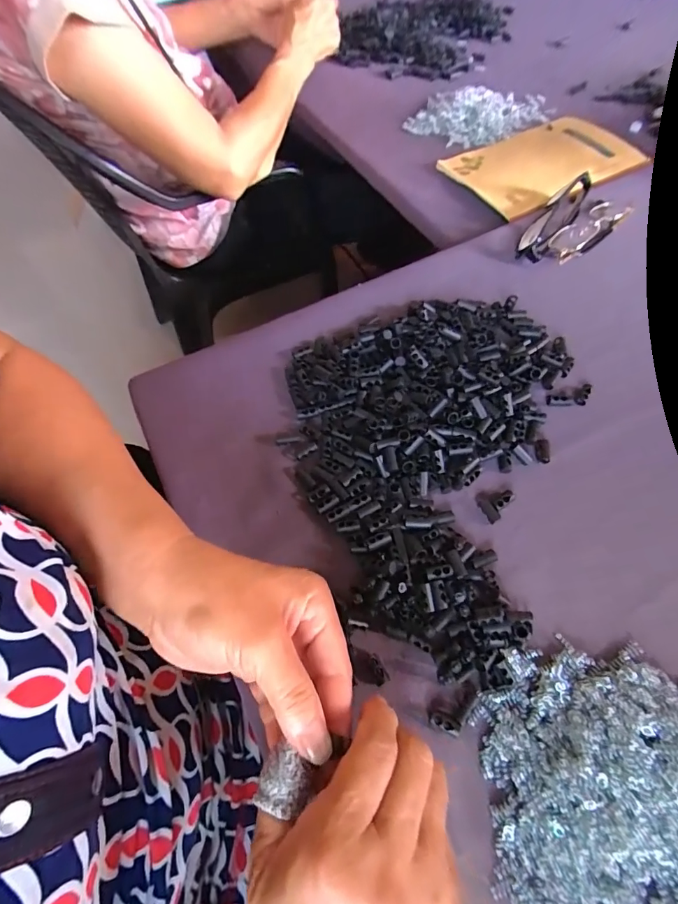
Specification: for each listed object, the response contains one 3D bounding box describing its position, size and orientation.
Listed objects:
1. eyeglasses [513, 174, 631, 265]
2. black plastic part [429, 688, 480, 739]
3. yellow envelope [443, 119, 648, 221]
[{"bbox_3d":[0.235,-0.234,0.435,0.069,0.024,0.131,41,72,20],"label":"eyeglasses"},{"bbox_3d":[0.071,0.156,0.255,0.032,0.005,0.016,-39,68,-16],"label":"black plastic part"},{"bbox_3d":[0.252,-0.359,0.521,0.219,0.012,0.151,-30,66,-12],"label":"yellow envelope"}]

